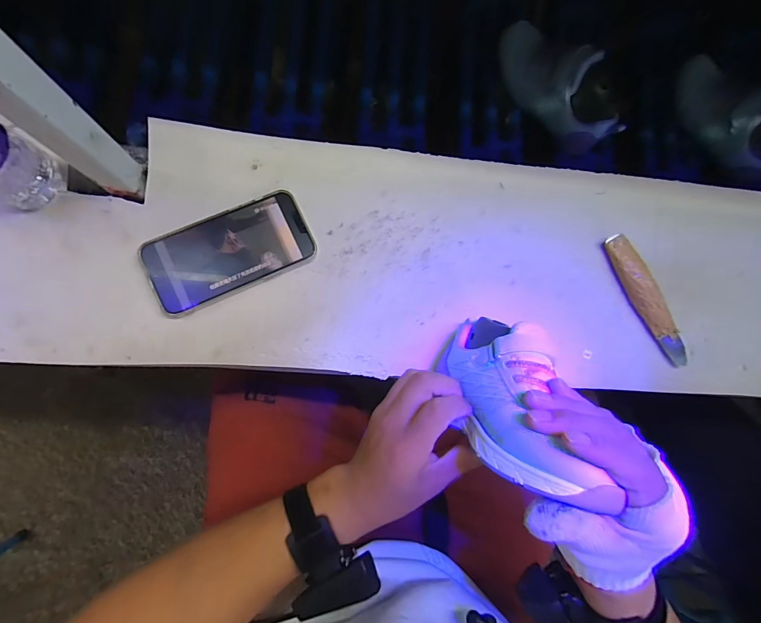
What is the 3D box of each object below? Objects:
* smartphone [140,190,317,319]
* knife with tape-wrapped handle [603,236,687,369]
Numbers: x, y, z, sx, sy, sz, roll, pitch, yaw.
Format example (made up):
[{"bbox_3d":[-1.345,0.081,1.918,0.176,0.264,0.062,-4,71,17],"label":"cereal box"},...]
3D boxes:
[{"bbox_3d":[-0.153,-0.062,0.376,0.160,0.011,0.081,-26,89,-9],"label":"smartphone"},{"bbox_3d":[0.314,-0.013,0.429,0.027,0.027,0.167,-27,89,-9],"label":"knife with tape-wrapped handle"}]

